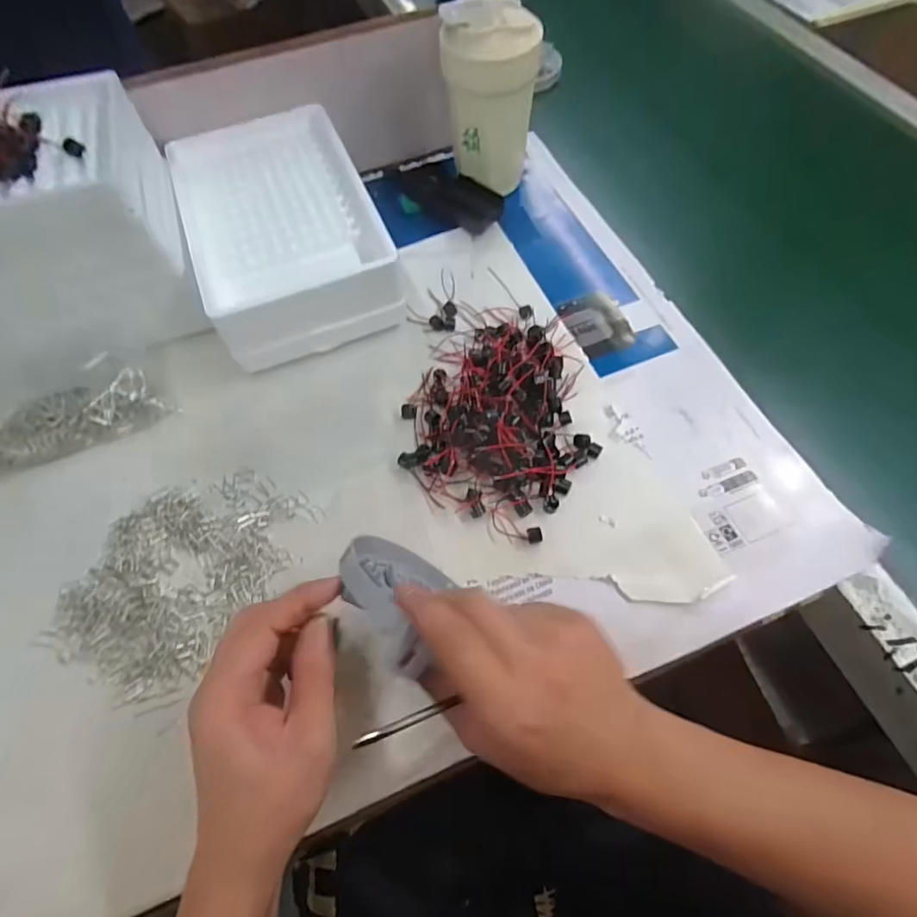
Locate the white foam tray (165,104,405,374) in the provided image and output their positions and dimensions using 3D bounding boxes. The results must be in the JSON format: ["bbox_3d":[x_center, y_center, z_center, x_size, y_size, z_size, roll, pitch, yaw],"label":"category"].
[{"bbox_3d":[-0.163,-0.213,0.500,0.154,0.080,0.240,-21,63,-8],"label":"white foam tray"}]

